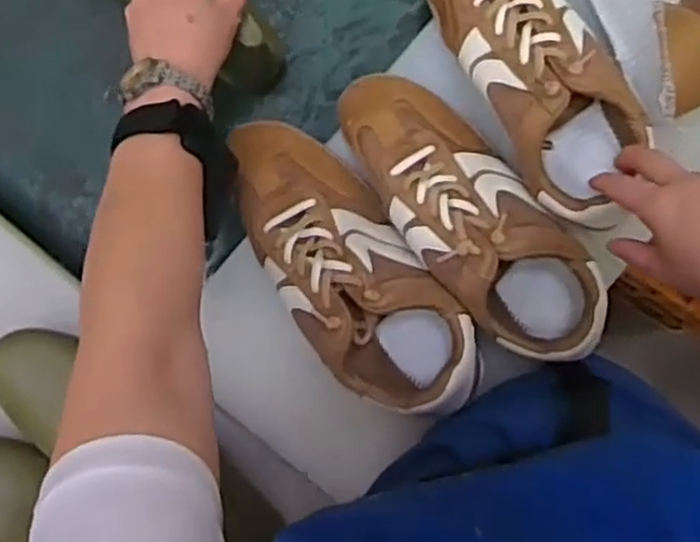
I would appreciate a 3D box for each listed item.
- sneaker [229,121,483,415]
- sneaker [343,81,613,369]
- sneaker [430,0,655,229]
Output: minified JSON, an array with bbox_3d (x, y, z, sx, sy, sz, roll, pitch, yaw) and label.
[{"bbox_3d":[-0.003,-0.001,0.557,0.102,0.067,0.249,-35,93,0],"label":"sneaker"},{"bbox_3d":[0.079,-0.054,0.558,0.097,0.075,0.215,-37,93,0],"label":"sneaker"},{"bbox_3d":[0.136,-0.148,0.556,0.096,0.070,0.247,-31,90,-1],"label":"sneaker"}]

